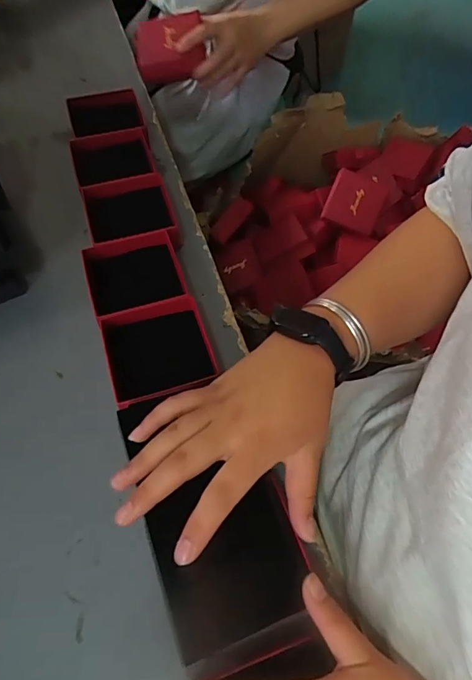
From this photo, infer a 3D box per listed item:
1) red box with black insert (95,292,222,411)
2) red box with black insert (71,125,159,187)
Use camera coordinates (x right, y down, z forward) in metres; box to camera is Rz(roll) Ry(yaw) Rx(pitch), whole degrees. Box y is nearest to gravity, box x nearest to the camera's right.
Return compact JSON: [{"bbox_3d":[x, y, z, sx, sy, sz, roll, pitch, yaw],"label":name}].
[{"bbox_3d":[-0.068,0.014,0.396,0.089,0.037,0.093,-15,61,-11],"label":"red box with black insert"},{"bbox_3d":[-0.139,-0.200,0.516,0.091,0.039,0.087,-16,61,-11],"label":"red box with black insert"}]

